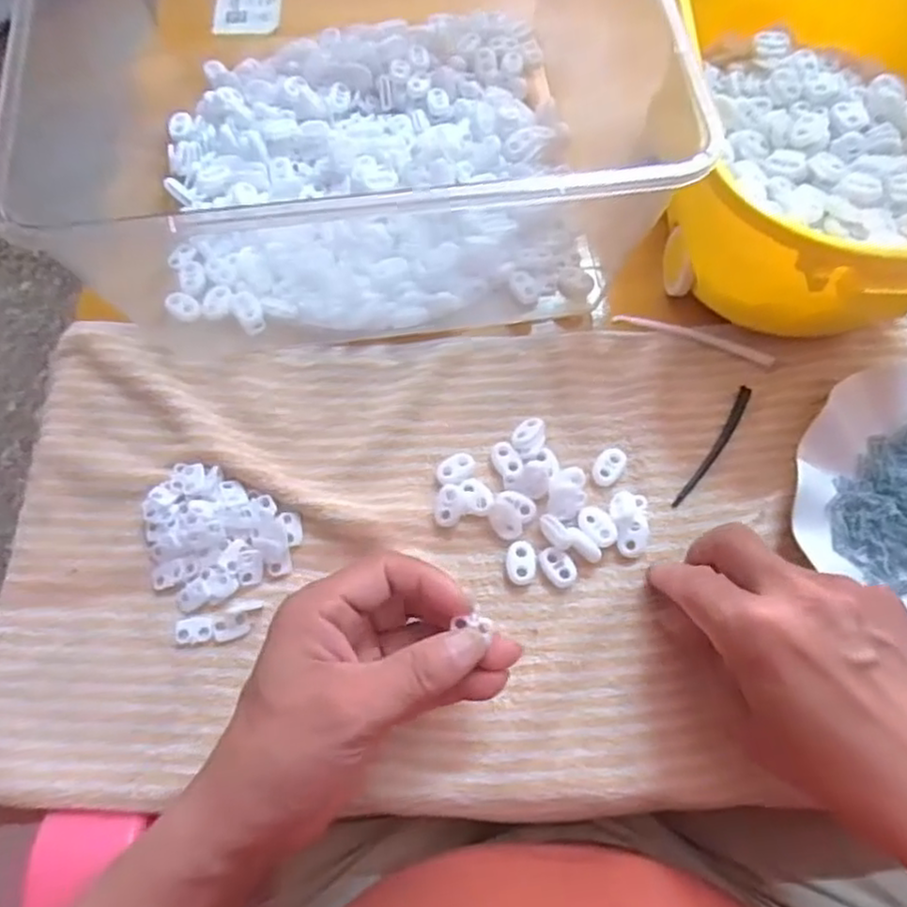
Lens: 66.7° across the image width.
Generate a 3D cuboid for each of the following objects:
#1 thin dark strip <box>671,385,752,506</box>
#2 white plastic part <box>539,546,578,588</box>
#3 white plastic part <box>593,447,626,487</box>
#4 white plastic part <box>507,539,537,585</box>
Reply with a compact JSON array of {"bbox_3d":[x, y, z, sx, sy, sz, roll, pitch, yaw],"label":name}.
[{"bbox_3d":[0.148,-0.004,0.386,0.009,0.004,0.086,32,70,12],"label":"thin dark strip"},{"bbox_3d":[0.055,0.059,0.359,0.015,0.004,0.022,-32,72,-13],"label":"white plastic part"},{"bbox_3d":[0.086,0.007,0.379,0.014,0.004,0.023,33,71,12],"label":"white plastic part"},{"bbox_3d":[0.035,0.057,0.361,0.015,0.005,0.023,2,68,0],"label":"white plastic part"}]

